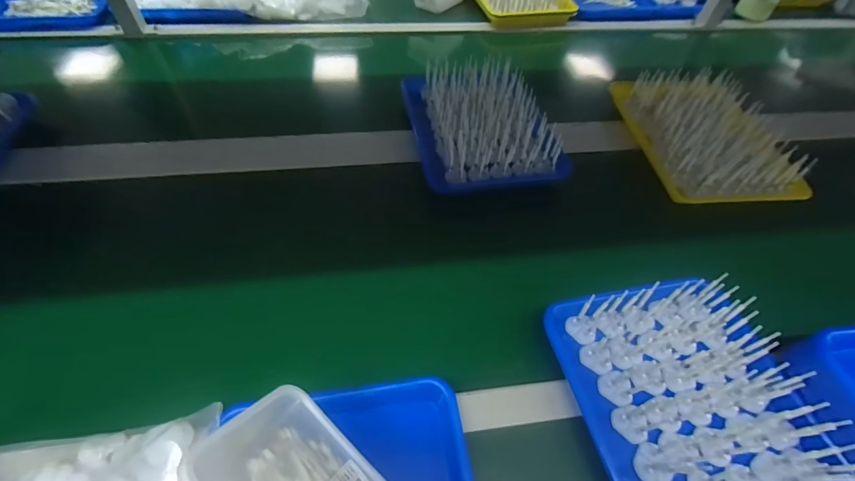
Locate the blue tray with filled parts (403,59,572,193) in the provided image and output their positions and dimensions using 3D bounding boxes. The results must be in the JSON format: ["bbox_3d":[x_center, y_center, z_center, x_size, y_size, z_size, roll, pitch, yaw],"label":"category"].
[{"bbox_3d":[0.090,-0.222,0.696,0.229,0.090,0.318,-10,54,-11],"label":"blue tray with filled parts"}]

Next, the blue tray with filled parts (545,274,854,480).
[{"bbox_3d":[0.297,0.198,0.400,0.248,0.075,0.323,-8,54,-9],"label":"blue tray with filled parts"}]

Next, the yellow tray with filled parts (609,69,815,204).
[{"bbox_3d":[0.509,-0.201,0.706,0.229,0.077,0.298,-1,53,-4],"label":"yellow tray with filled parts"}]

